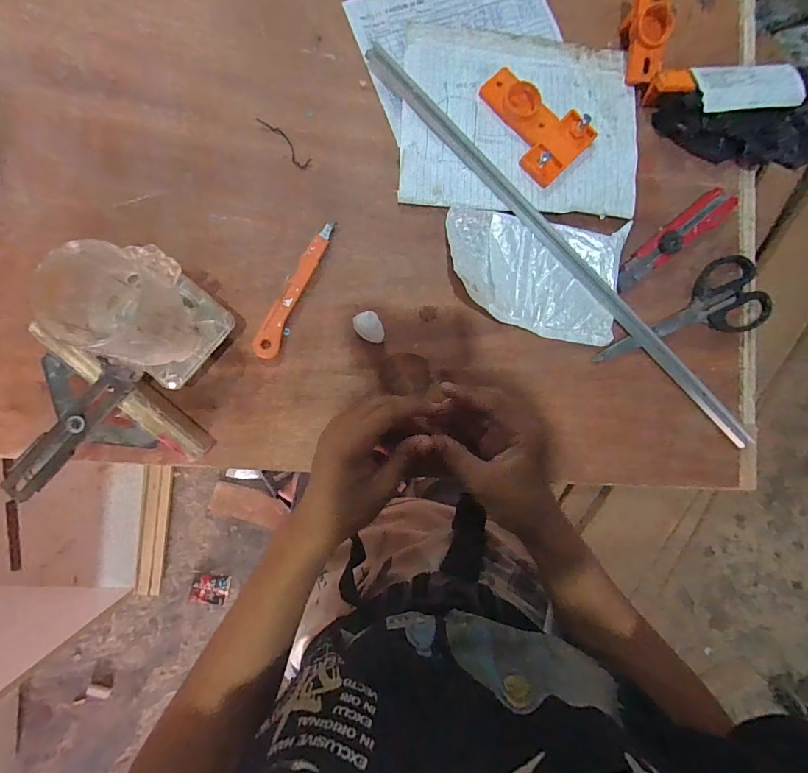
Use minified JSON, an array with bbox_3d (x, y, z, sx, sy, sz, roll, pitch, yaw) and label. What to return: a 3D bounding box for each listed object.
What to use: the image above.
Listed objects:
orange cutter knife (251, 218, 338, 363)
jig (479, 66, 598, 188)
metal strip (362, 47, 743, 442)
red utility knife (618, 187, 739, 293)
[{"bbox_3d":[-0.105,-0.093,0.402,0.024,0.007,0.141,23,85,-4],"label":"orange cutter knife"},{"bbox_3d":[0.129,-0.266,0.422,0.078,0.017,0.115,-44,92,-7],"label":"jig"},{"bbox_3d":[0.162,-0.137,0.425,0.021,0.011,0.535,-44,92,-3],"label":"metal strip"},{"bbox_3d":[0.283,-0.155,0.442,0.162,0.015,0.030,-37,91,-7],"label":"red utility knife"}]

